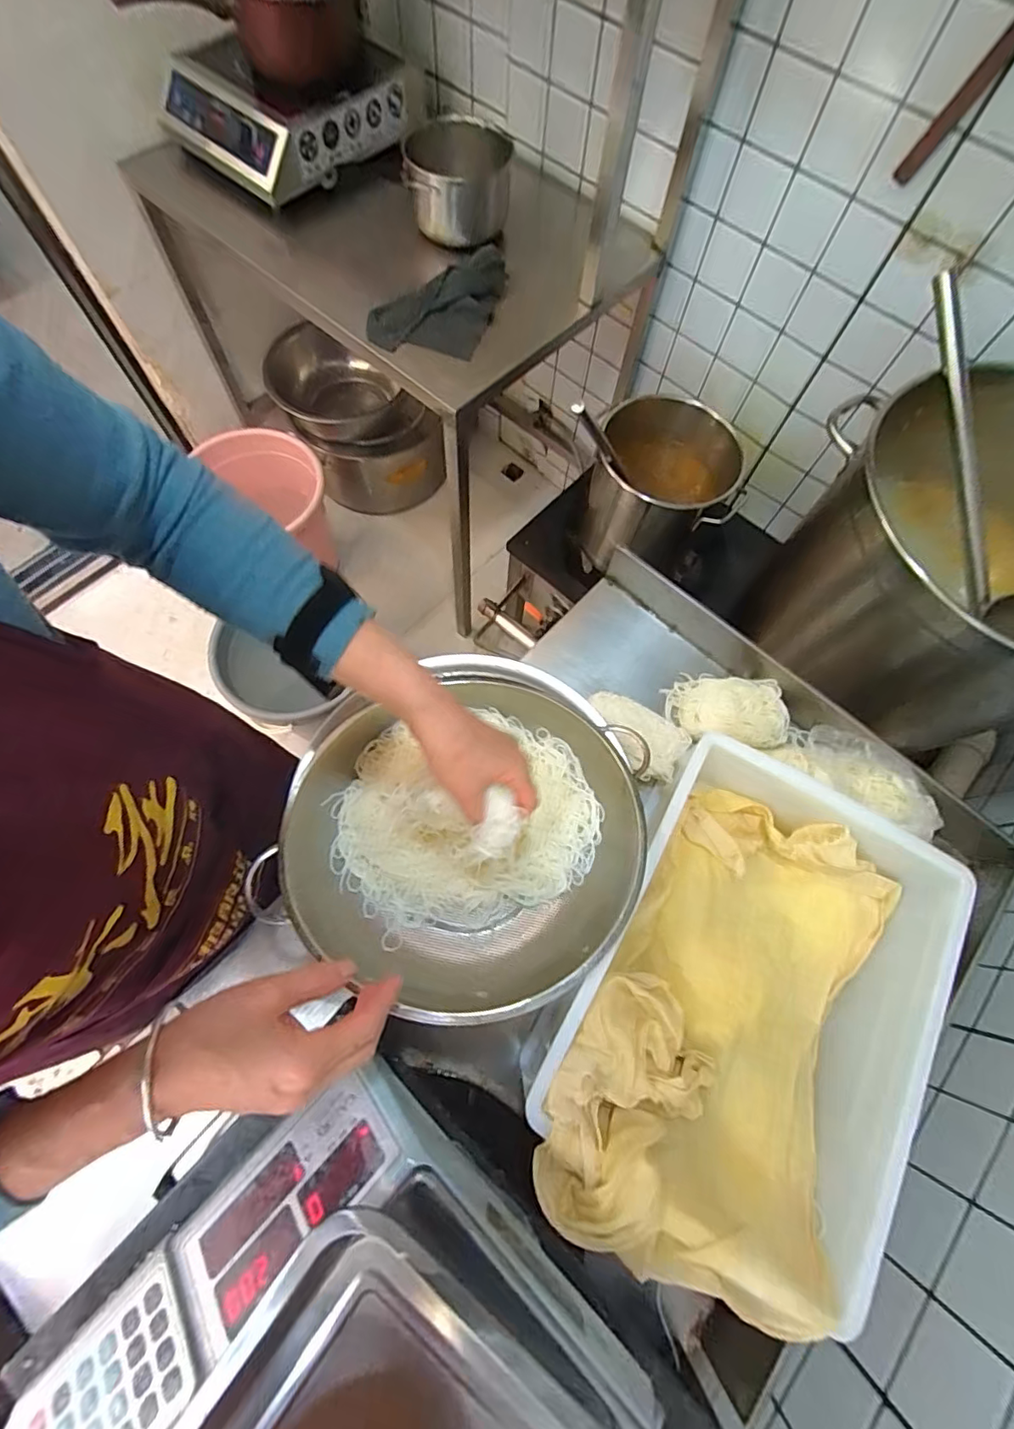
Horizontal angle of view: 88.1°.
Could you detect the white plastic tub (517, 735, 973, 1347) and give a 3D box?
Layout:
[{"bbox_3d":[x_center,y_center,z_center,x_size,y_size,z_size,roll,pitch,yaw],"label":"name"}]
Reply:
[{"bbox_3d":[0.235,0.285,0.520,0.305,0.123,0.436,28,71,8],"label":"white plastic tub"}]

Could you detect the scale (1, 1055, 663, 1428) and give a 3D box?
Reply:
[{"bbox_3d":[-0.138,0.495,0.348,0.357,0.153,0.376,-42,77,-15],"label":"scale"}]

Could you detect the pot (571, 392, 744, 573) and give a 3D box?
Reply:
[{"bbox_3d":[0.295,-0.446,1.049,0.254,0.263,0.275,1,70,-2],"label":"pot"}]

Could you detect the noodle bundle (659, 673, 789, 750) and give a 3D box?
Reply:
[{"bbox_3d":[0.290,-0.005,0.692,0.143,0.049,0.093,12,70,2],"label":"noodle bundle"}]

